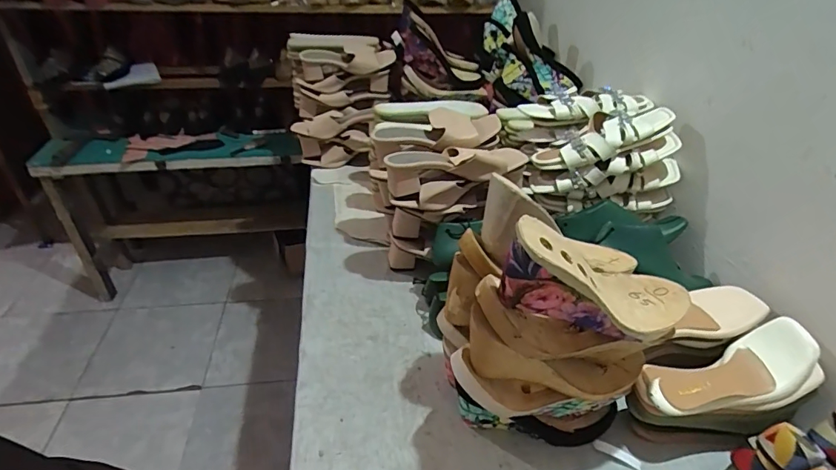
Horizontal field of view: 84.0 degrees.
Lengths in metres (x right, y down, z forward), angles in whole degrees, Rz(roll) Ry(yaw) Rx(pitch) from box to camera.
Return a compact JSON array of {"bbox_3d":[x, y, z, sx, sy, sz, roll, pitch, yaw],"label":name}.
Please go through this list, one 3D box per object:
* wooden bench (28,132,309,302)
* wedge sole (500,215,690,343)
[{"bbox_3d":[-0.831,-0.086,1.702,0.834,0.597,0.328,-2,36,-7],"label":"wooden bench"},{"bbox_3d":[0.183,0.066,0.504,0.239,0.092,0.076,18,29,-25],"label":"wedge sole"}]

